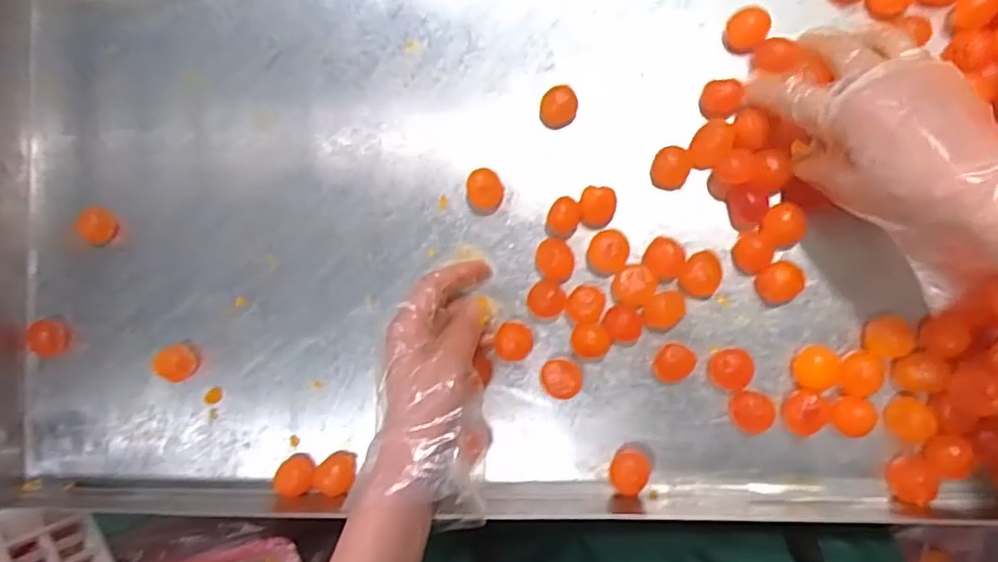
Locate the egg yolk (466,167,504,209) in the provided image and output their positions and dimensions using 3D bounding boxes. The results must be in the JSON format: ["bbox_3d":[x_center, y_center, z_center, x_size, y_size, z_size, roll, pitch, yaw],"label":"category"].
[{"bbox_3d":[-0.011,-0.072,0.481,0.025,0.022,0.028,-21,84,8],"label":"egg yolk"}]

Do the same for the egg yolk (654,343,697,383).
[{"bbox_3d":[0.128,0.060,0.454,0.025,0.021,0.029,33,93,9],"label":"egg yolk"}]

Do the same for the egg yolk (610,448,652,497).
[{"bbox_3d":[0.097,0.142,0.458,0.028,0.014,0.030,0,87,9],"label":"egg yolk"}]

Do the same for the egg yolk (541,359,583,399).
[{"bbox_3d":[0.048,0.074,0.467,0.029,0.021,0.029,0,87,9],"label":"egg yolk"}]

